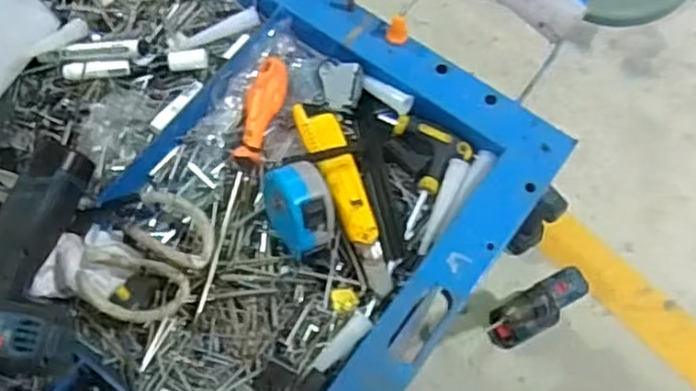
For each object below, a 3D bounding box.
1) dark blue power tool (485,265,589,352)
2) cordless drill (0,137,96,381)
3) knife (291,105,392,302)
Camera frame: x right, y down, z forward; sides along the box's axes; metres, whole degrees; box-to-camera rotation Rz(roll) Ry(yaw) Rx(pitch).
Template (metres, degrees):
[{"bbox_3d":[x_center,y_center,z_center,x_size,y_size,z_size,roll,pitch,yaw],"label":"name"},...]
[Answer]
[{"bbox_3d":[0.316,0.204,1.231,0.142,0.227,0.066,-25,70,-10],"label":"dark blue power tool"},{"bbox_3d":[-0.295,0.045,0.552,0.185,0.058,0.175,5,68,1],"label":"cordless drill"},{"bbox_3d":[0.000,-0.003,0.614,0.033,0.015,0.185,-20,69,-9],"label":"knife"}]

